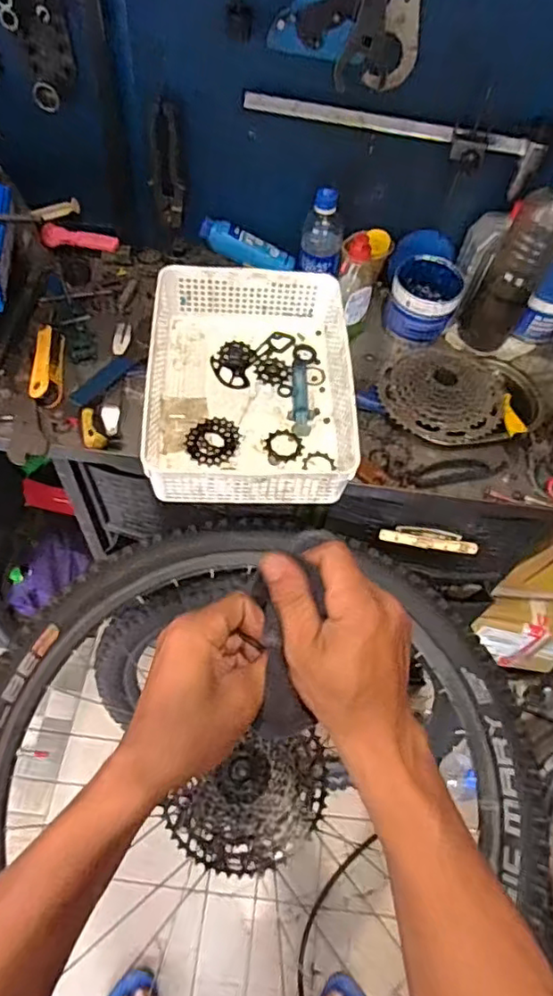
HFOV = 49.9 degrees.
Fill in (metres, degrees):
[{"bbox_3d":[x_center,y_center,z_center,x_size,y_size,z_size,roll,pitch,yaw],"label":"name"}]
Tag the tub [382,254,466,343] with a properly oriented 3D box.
[{"bbox_3d":[0.222,-0.299,0.905,0.101,0.089,0.102,2,57,-3],"label":"tub"}]

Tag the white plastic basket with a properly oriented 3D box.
[{"bbox_3d":[-0.035,-0.150,0.773,0.245,0.095,0.330,1,58,-4],"label":"white plastic basket"}]

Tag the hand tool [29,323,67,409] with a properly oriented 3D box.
[{"bbox_3d":[-0.313,-0.184,0.816,0.036,0.026,0.134,-3,58,-6],"label":"hand tool"}]

